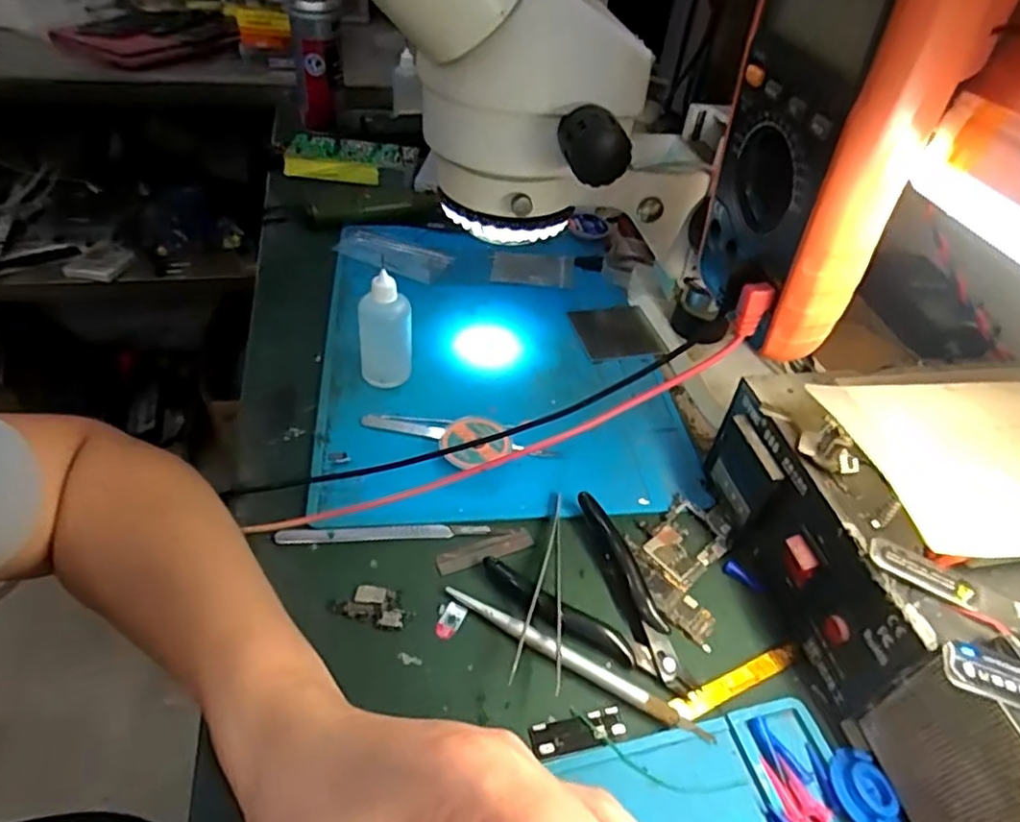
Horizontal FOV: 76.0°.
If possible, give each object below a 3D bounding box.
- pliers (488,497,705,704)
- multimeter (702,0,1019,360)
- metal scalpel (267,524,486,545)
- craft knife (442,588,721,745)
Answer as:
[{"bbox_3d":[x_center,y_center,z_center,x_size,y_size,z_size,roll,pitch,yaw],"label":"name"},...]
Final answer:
[{"bbox_3d":[0.053,0.100,0.347,0.079,0.013,0.114,-27,52,-30],"label":"pliers"},{"bbox_3d":[0.124,-0.110,0.258,0.051,0.166,0.086,0,43,-6],"label":"multimeter"},{"bbox_3d":[-0.072,0.070,0.373,0.118,0.004,0.008,-2,43,-9],"label":"metal scalpel"},{"bbox_3d":[0.030,0.122,0.323,0.142,0.009,0.012,24,46,18],"label":"craft knife"}]

